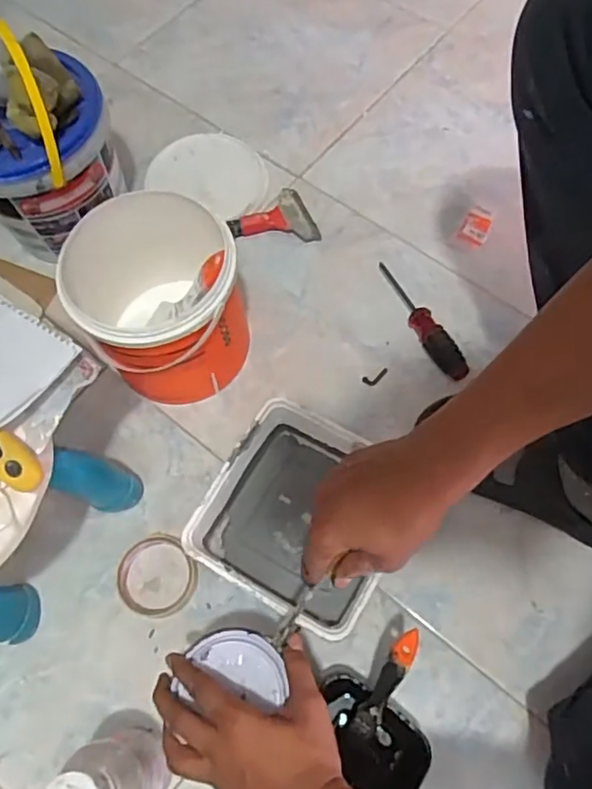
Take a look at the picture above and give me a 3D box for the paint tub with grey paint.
[{"bbox_3d":[0.006,0.130,0.663,0.188,0.070,0.196,25,70,12],"label":"paint tub with grey paint"}]

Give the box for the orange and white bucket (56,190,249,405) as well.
[{"bbox_3d":[-0.150,-0.104,0.704,0.176,0.193,0.181,-1,66,2],"label":"orange and white bucket"}]

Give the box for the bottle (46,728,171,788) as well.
[{"bbox_3d":[-0.155,0.335,0.526,0.065,0.172,0.074,-16,67,-5],"label":"bottle"}]

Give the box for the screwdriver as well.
[{"bbox_3d":[0.153,-0.098,0.773,0.033,0.037,0.195,-27,68,-9],"label":"screwdriver"}]

